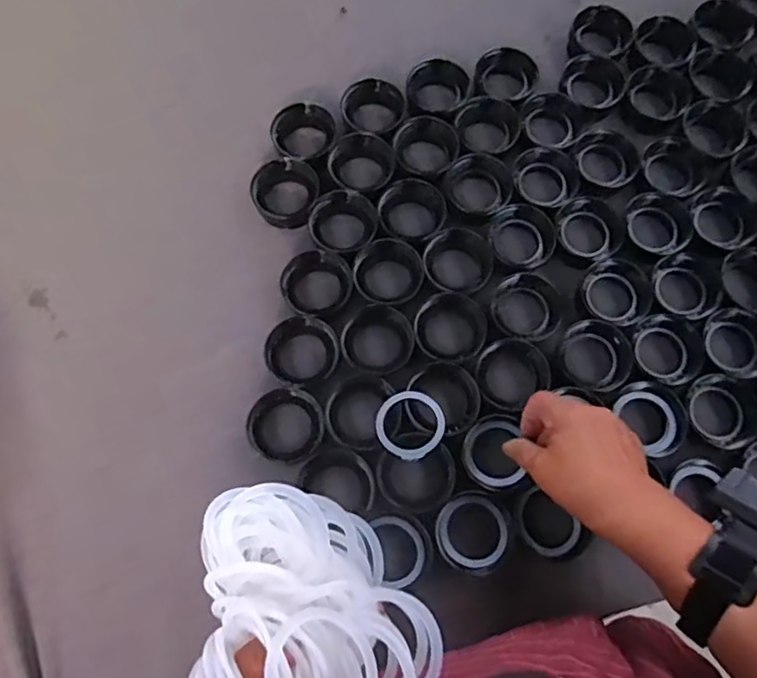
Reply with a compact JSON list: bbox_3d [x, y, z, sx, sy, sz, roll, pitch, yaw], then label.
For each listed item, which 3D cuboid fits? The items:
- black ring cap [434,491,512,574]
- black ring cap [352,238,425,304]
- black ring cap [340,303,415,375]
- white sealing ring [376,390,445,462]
[{"bbox_3d":[0.084,0.170,0.538,0.064,0.021,0.065,0,73,-1],"label":"black ring cap"},{"bbox_3d":[0.010,-0.063,0.613,0.068,0.039,0.071,0,73,-1],"label":"black ring cap"},{"bbox_3d":[-0.001,0.000,0.589,0.067,0.038,0.070,0,73,-1],"label":"black ring cap"},{"bbox_3d":[0.029,0.077,0.549,0.061,0.011,0.060,0,73,-1],"label":"white sealing ring"}]

